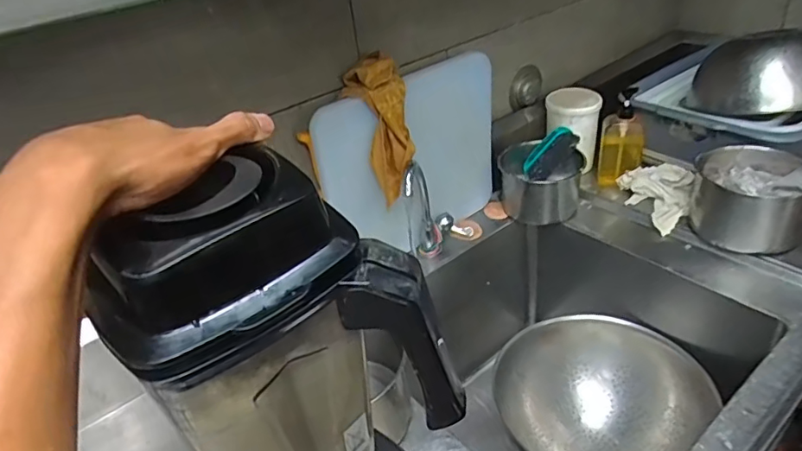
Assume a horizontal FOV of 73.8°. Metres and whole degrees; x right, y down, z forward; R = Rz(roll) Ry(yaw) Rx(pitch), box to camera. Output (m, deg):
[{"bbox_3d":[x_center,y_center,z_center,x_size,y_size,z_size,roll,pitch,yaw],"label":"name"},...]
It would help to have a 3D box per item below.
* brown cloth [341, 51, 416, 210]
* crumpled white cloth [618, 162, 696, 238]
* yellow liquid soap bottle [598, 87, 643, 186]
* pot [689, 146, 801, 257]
[{"bbox_3d":[-0.032,-0.163,0.909,0.088,0.218,0.121,-14,34,-9],"label":"brown cloth"},{"bbox_3d":[0.514,-0.060,1.091,0.135,0.079,0.158,9,37,24],"label":"crumpled white cloth"},{"bbox_3d":[0.477,-0.180,1.160,0.083,0.208,0.072,4,36,17],"label":"yellow liquid soap bottle"},{"bbox_3d":[0.631,-0.044,0.976,0.178,0.151,0.158,16,41,32],"label":"pot"}]

